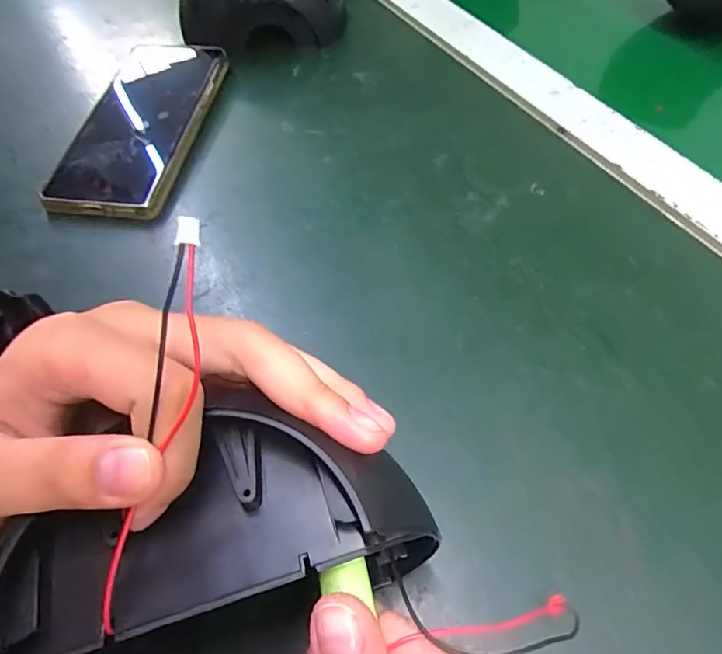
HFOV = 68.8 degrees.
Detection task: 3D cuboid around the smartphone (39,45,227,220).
[{"bbox_3d":[-0.143,-0.135,0.346,0.081,0.011,0.151,7,62,9],"label":"smartphone"}]

